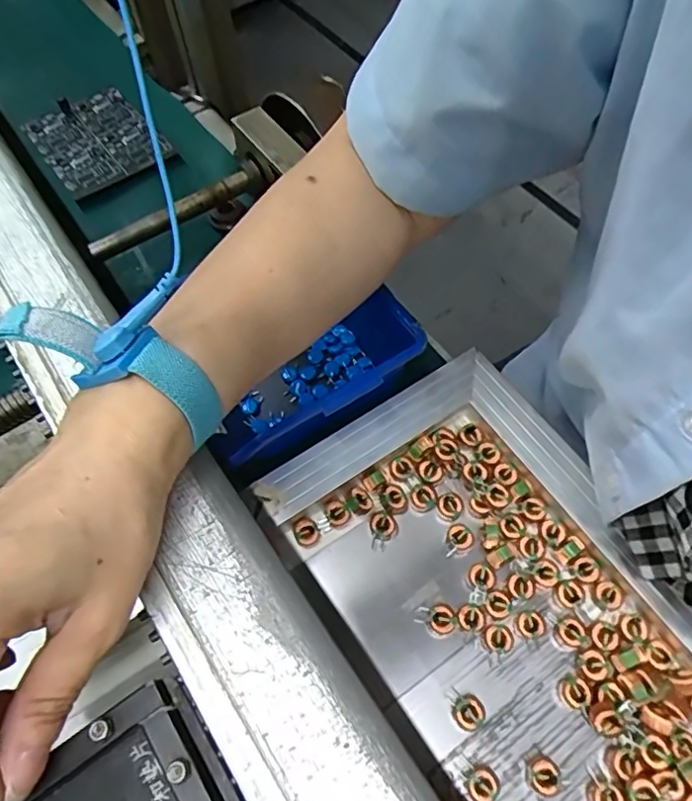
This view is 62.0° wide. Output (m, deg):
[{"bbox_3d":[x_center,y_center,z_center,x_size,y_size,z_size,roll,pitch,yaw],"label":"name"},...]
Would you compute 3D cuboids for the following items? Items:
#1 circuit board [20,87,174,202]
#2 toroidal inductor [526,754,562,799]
[{"bbox_3d":[-0.206,-0.217,0.478,0.093,0.009,0.110,-36,69,-20],"label":"circuit board"},{"bbox_3d":[0.094,0.179,0.276,0.014,0.010,0.016,14,59,10],"label":"toroidal inductor"}]

